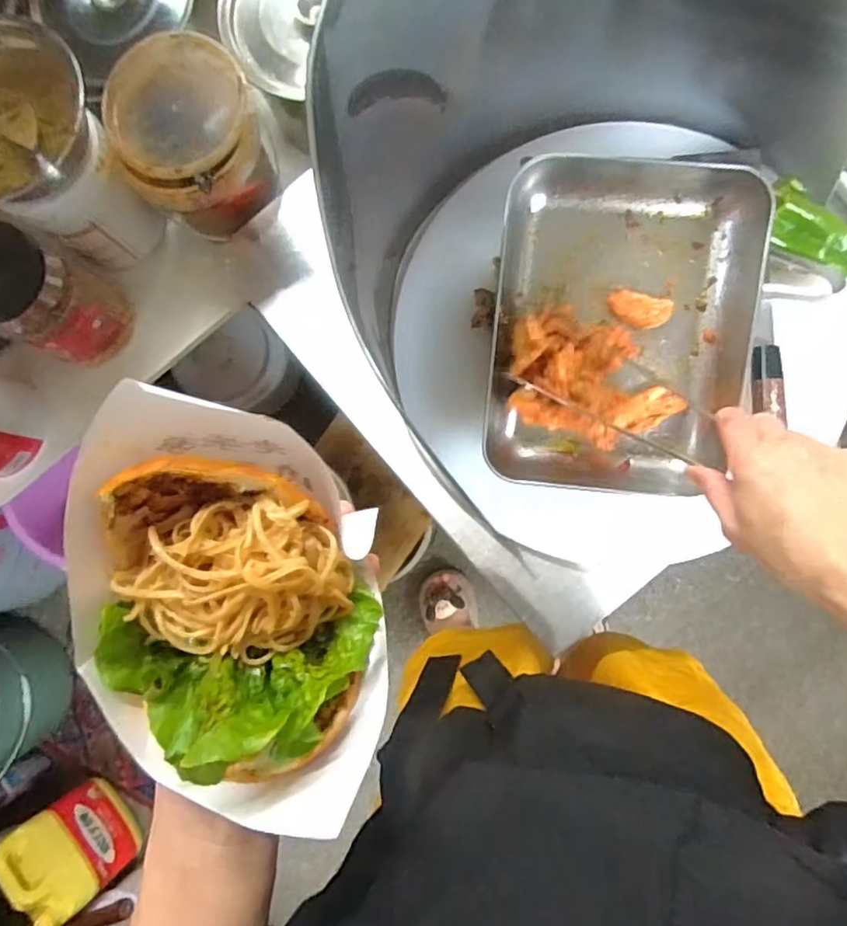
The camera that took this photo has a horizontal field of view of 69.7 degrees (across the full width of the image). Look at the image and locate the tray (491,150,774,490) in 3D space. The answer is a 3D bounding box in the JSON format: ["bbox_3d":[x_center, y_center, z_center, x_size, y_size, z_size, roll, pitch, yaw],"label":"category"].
[{"bbox_3d":[0.156,-0.108,0.495,0.194,0.051,0.262,4,98,1],"label":"tray"}]

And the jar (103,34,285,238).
[{"bbox_3d":[-0.213,-0.300,0.576,0.140,0.099,0.146,-29,83,2],"label":"jar"}]

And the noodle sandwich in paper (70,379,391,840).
[{"bbox_3d":[-0.072,0.056,0.236,0.106,0.063,0.151,5,86,5],"label":"noodle sandwich in paper"}]

